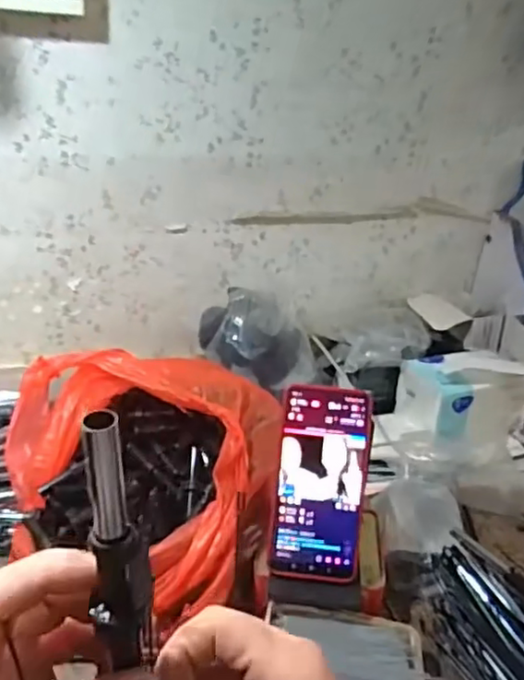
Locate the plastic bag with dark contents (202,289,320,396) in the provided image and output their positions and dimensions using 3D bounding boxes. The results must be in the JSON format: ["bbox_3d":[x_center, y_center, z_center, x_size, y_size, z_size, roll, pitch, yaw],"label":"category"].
[{"bbox_3d":[-0.004,-0.006,0.819,0.152,0.091,0.095,20,31,30],"label":"plastic bag with dark contents"}]

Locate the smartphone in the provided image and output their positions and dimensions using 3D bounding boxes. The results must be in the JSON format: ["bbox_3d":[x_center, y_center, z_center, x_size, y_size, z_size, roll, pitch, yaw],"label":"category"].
[{"bbox_3d":[0.051,0.124,0.547,0.078,0.164,0.010,5,-4,5],"label":"smartphone"}]

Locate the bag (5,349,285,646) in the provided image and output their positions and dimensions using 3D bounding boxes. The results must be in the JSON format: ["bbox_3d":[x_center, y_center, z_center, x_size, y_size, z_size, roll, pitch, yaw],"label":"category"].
[{"bbox_3d":[-0.107,0.125,0.610,0.258,0.136,0.269,-12,30,-27],"label":"bag"}]

